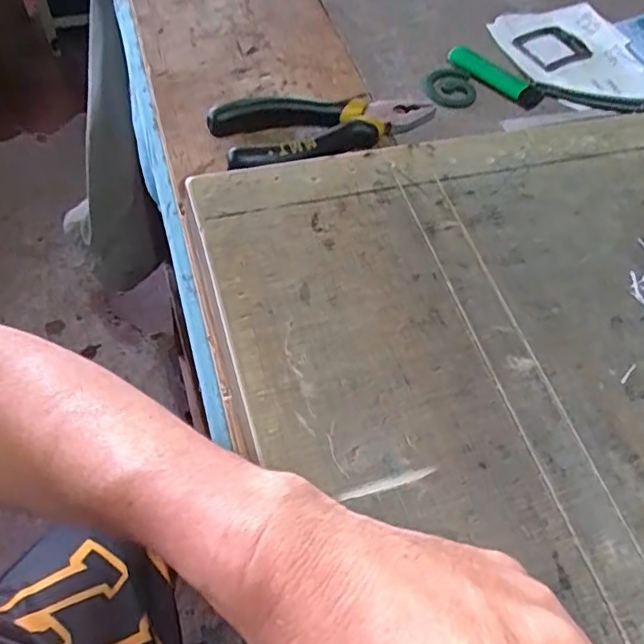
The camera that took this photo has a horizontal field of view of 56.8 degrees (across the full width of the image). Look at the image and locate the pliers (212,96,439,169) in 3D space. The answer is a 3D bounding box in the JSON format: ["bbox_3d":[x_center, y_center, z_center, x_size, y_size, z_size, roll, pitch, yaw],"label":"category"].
[{"bbox_3d":[0.007,-0.126,0.401,0.155,0.021,0.063,-9,58,-11],"label":"pliers"}]

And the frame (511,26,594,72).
[{"bbox_3d":[0.191,-0.230,0.496,0.051,0.004,0.049,-26,62,-20],"label":"frame"}]

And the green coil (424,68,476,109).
[{"bbox_3d":[0.098,-0.178,0.455,0.038,0.004,0.048,4,56,-2],"label":"green coil"}]

